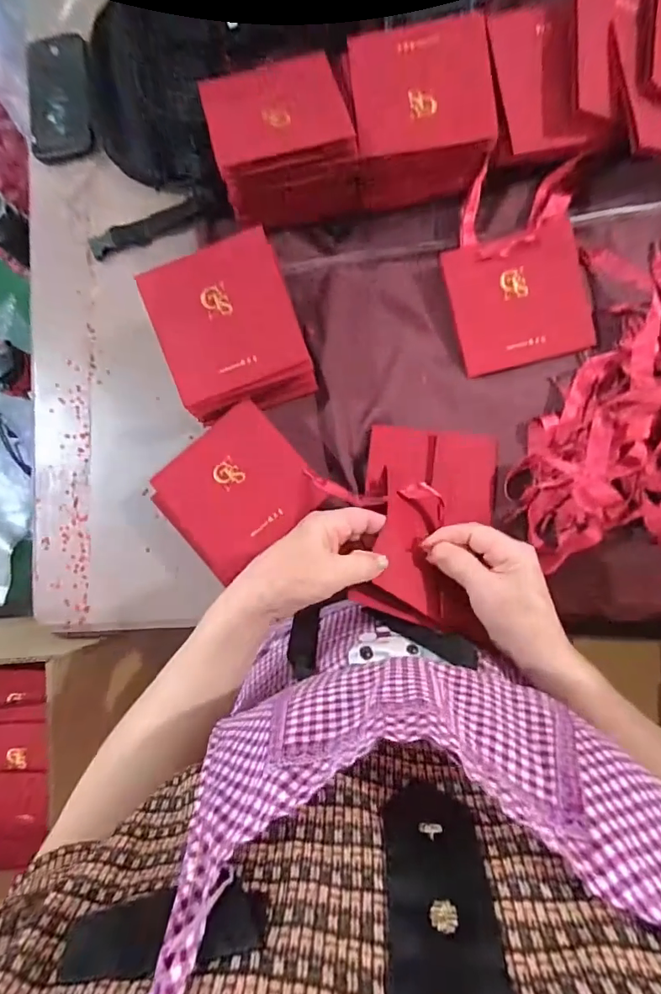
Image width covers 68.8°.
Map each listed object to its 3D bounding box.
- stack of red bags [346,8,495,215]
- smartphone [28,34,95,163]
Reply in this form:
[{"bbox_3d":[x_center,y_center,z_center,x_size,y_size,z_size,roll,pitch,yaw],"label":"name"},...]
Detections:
[{"bbox_3d":[0.098,-0.412,0.526,0.139,0.063,0.156,-5,85,6],"label":"stack of red bags"},{"bbox_3d":[-0.344,-0.505,0.611,0.085,0.008,0.167,-5,85,6],"label":"smartphone"}]

